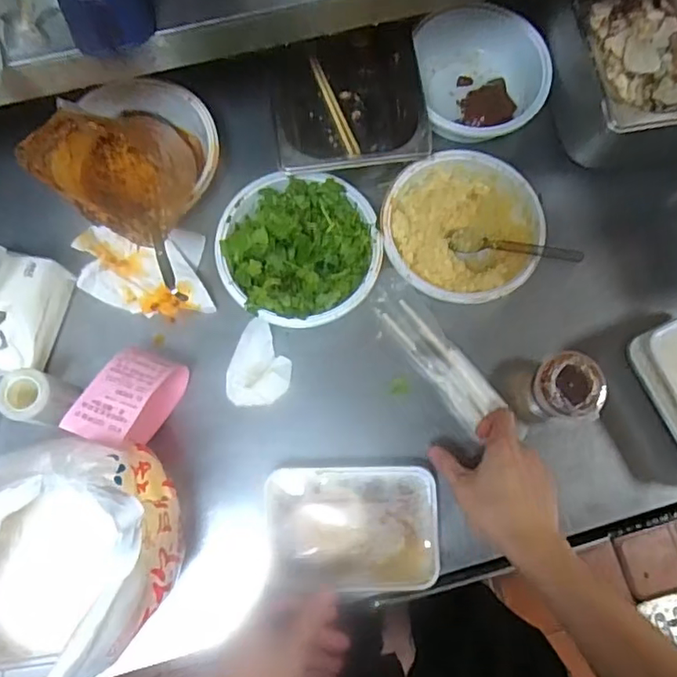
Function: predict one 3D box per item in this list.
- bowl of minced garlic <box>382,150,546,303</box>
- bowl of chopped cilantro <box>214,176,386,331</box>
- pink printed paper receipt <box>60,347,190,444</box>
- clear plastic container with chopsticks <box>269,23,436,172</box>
[{"bbox_3d":[0.133,-0.119,0.633,0.168,0.047,0.163,0,76,-1],"label":"bowl of minced garlic"},{"bbox_3d":[-0.042,-0.091,0.618,0.166,0.051,0.163,0,76,-1],"label":"bowl of chopped cilantro"},{"bbox_3d":[-0.200,0.056,0.555,0.056,0.094,0.092,23,77,4],"label":"pink printed paper receipt"},{"bbox_3d":[0.007,-0.273,0.663,0.157,0.090,0.215,-4,76,-2],"label":"clear plastic container with chopsticks"}]

